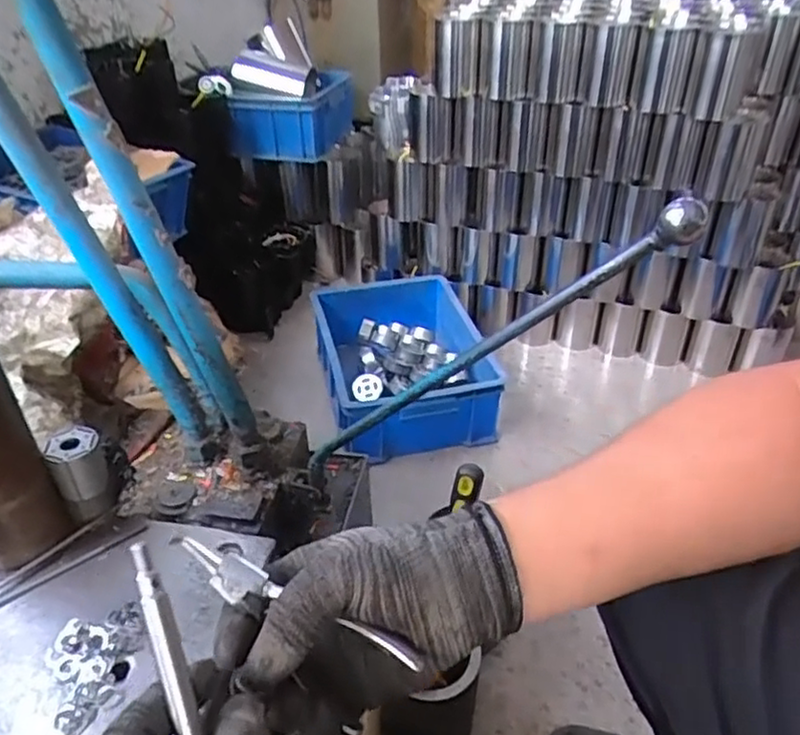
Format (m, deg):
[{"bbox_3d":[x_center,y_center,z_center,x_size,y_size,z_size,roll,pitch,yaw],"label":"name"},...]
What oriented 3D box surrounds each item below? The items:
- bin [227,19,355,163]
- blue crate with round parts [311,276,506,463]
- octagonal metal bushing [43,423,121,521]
[{"bbox_3d":[-0.266,-0.671,1.645,0.241,0.235,0.325,2,36,5],"label":"bin"},{"bbox_3d":[0.005,-0.016,1.337,0.314,0.133,0.427,-7,36,-7],"label":"blue crate with round parts"},{"bbox_3d":[-0.238,0.079,0.510,0.040,0.060,0.033,-23,41,-27],"label":"octagonal metal bushing"}]

